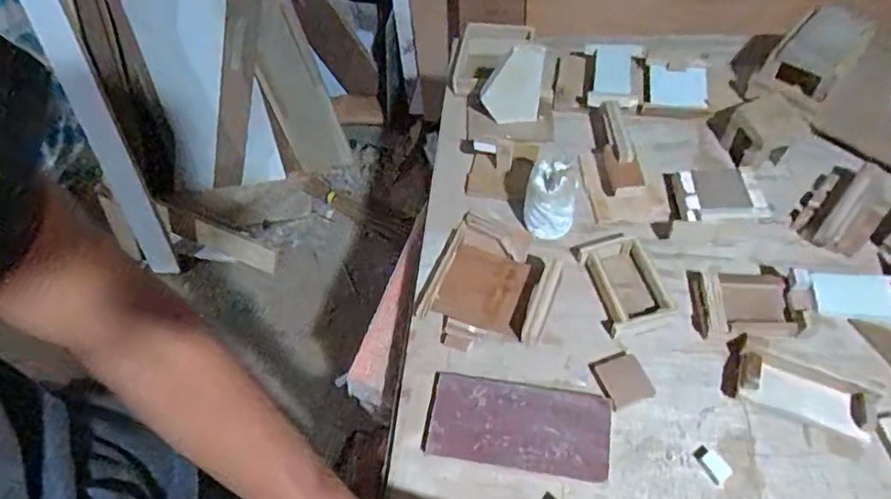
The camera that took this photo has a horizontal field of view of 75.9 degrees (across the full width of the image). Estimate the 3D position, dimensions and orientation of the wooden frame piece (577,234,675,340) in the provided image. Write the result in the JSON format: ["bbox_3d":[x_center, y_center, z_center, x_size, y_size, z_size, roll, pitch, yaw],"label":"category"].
[{"bbox_3d":[0.217,0.037,0.694,0.076,0.031,0.119,-15,57,-4],"label":"wooden frame piece"}]

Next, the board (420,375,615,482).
[{"bbox_3d":[0.077,0.191,0.625,0.195,0.021,0.090,7,58,11],"label":"board"}]

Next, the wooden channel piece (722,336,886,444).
[{"bbox_3d":[0.373,0.148,0.605,0.141,0.026,0.061,21,62,19],"label":"wooden channel piece"}]

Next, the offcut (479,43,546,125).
[{"bbox_3d":[0.093,-0.231,0.800,0.082,0.137,0.017,18,61,11],"label":"offcut"}]

